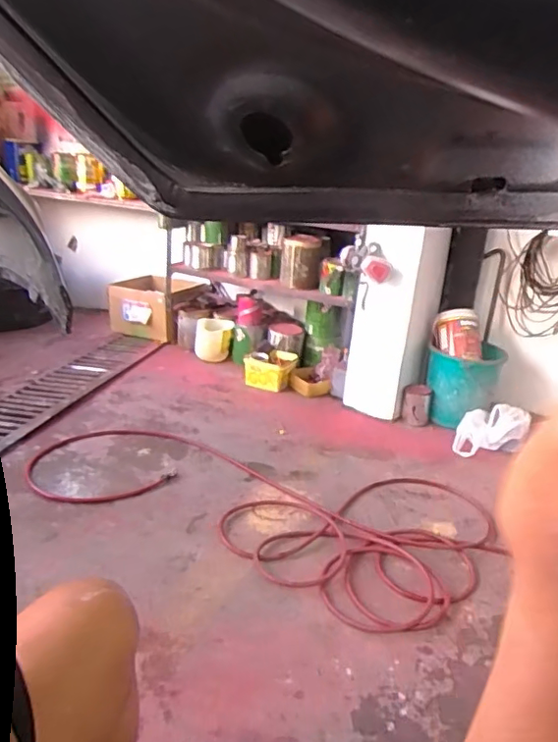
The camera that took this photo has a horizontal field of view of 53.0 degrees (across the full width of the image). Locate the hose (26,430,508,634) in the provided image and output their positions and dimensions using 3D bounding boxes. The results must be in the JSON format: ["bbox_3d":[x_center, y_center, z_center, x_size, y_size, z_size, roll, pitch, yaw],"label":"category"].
[{"bbox_3d":[-0.116,0.378,1.582,1.346,0.029,0.619,7,20,16],"label":"hose"}]

